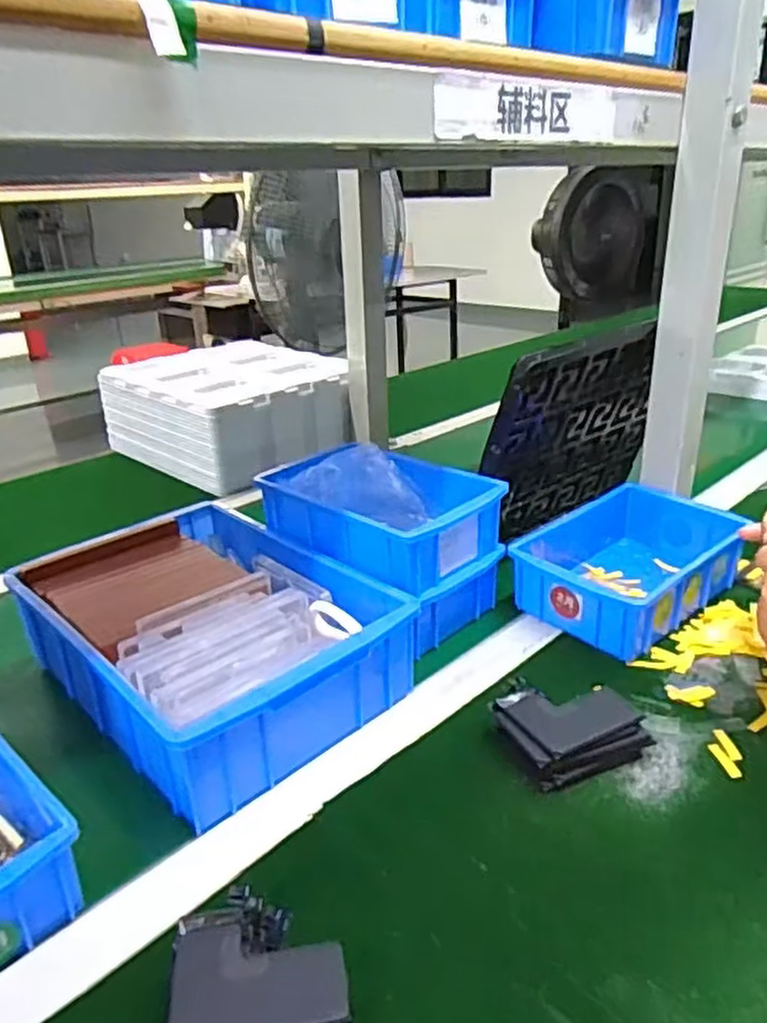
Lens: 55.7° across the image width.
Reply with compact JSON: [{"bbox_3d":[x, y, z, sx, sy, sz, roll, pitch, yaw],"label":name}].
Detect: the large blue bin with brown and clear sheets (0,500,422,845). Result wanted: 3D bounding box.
[{"bbox_3d":[-0.133,0.093,0.571,0.208,0.079,0.286,-23,31,-38],"label":"large blue bin with brown and clear sheets"}]

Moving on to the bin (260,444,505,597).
[{"bbox_3d":[-0.007,-0.008,0.643,0.191,0.065,0.132,20,32,40],"label":"bin"}]

